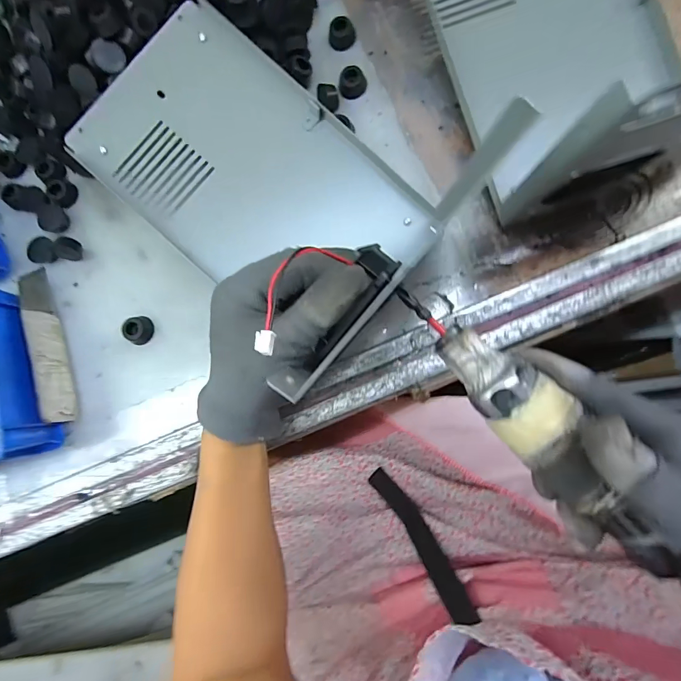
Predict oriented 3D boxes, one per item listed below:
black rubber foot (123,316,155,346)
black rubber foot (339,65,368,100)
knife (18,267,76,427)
[{"bbox_3d":[-0.171,-0.009,0.335,0.019,0.015,0.023,-2,84,7],"label":"black rubber foot"},{"bbox_3d":[0.010,-0.216,0.333,0.023,0.017,0.019,-9,83,6],"label":"black rubber foot"},{"bbox_3d":[-0.251,0.003,0.337,0.008,0.027,0.135,-24,80,31],"label":"knife"}]

